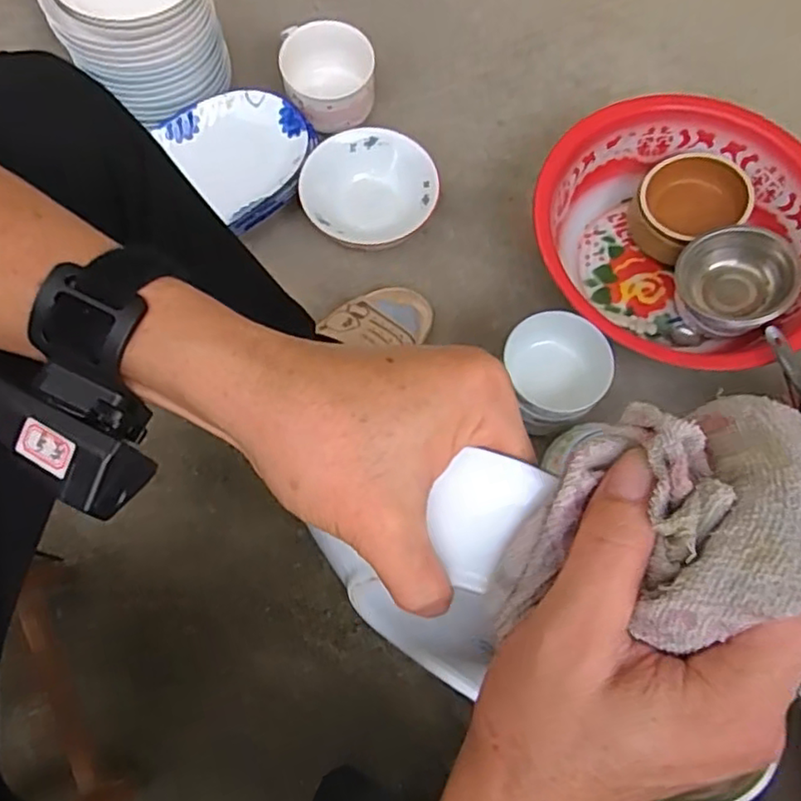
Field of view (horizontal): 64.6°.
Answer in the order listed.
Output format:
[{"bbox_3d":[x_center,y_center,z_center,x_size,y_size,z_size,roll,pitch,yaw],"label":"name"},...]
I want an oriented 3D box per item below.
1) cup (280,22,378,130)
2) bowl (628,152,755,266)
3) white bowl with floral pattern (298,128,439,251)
[{"bbox_3d":[-0.100,-0.449,0.886,0.124,0.076,0.127,0,72,-1],"label":"cup"},{"bbox_3d":[0.373,-0.254,0.840,0.148,0.076,0.130,-30,74,-12],"label":"bowl"},{"bbox_3d":[-0.042,-0.277,0.854,0.174,0.061,0.161,1,70,-2],"label":"white bowl with floral pattern"}]

